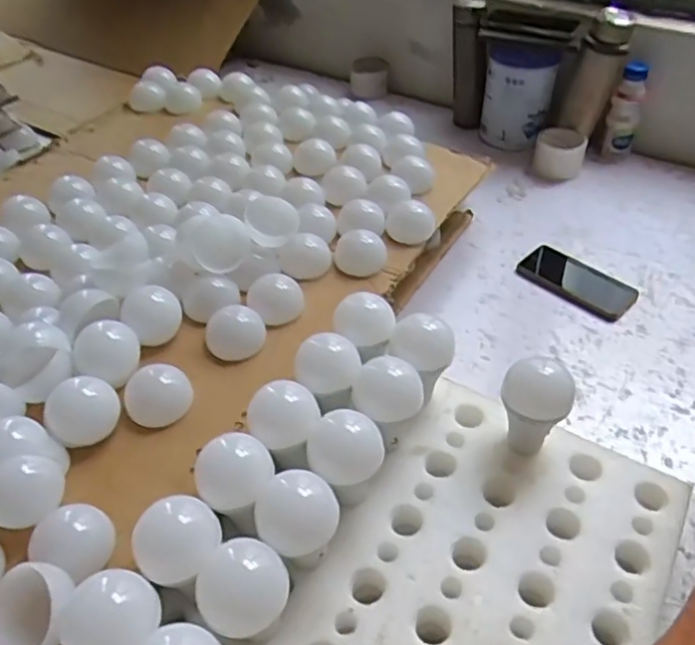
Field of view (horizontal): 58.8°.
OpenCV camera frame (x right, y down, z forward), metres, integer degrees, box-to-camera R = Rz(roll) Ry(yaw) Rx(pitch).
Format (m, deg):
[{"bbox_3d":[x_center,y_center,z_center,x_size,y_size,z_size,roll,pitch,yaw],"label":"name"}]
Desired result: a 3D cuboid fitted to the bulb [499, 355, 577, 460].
[{"bbox_3d":[0.176,0.084,0.587,0.060,0.097,0.054,22,49,24],"label":"bulb"}]

